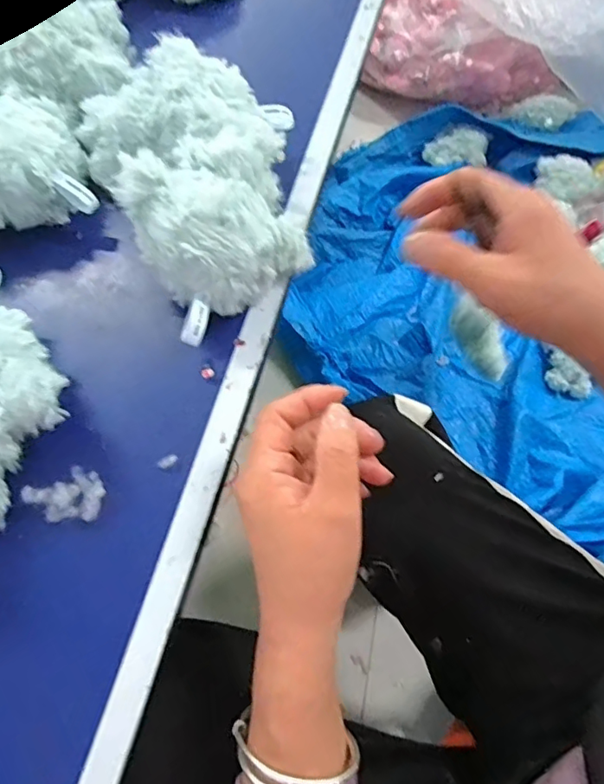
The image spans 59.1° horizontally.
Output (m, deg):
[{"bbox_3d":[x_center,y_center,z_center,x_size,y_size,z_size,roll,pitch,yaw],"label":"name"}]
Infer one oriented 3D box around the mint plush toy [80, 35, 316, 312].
[{"bbox_3d":[-0.069,-0.166,0.375,0.138,0.074,0.201,-29,69,-11],"label":"mint plush toy"}]

